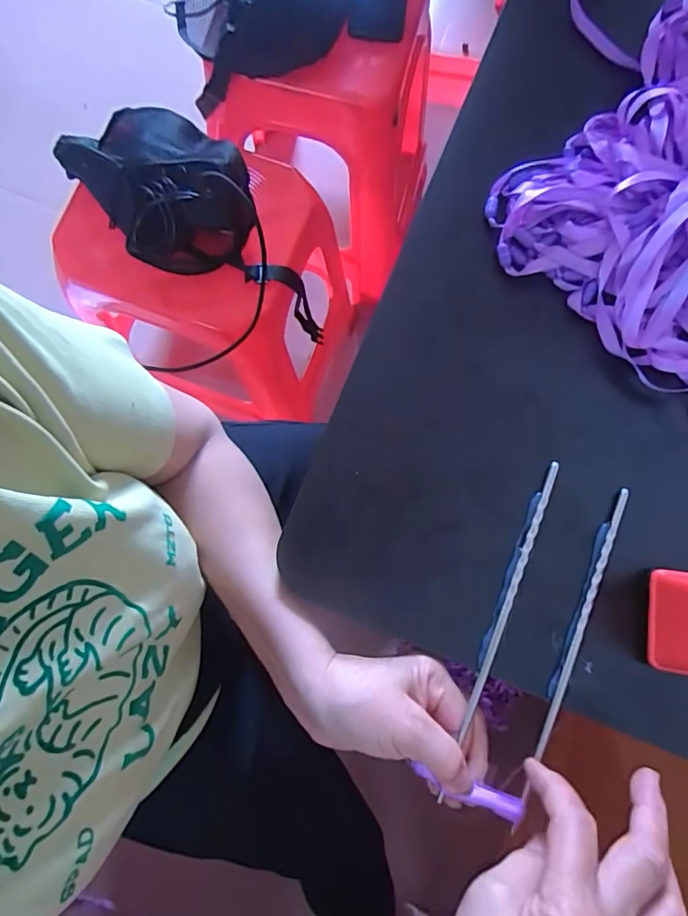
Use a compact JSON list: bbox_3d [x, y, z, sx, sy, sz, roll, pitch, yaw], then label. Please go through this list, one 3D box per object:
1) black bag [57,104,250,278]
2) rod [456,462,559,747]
[{"bbox_3d":[-0.227,-0.351,0.649,0.171,0.099,0.259,-37,82,-6],"label":"black bag"},{"bbox_3d":[0.100,0.106,0.331,0.007,0.011,0.221,22,82,3],"label":"rod"}]

